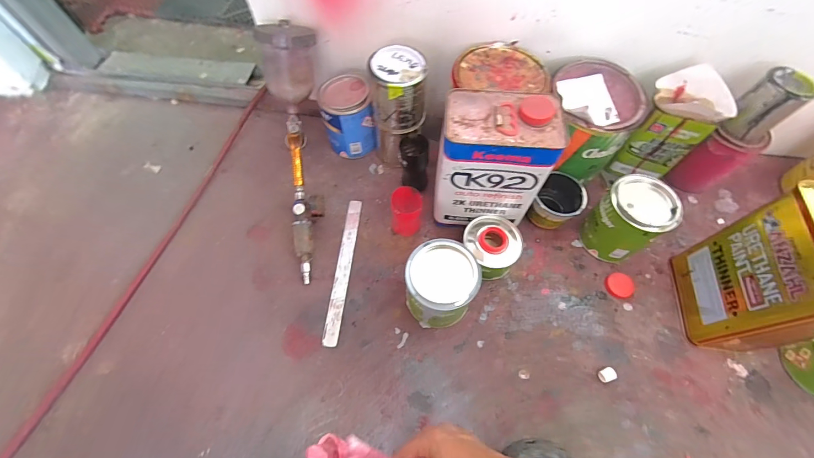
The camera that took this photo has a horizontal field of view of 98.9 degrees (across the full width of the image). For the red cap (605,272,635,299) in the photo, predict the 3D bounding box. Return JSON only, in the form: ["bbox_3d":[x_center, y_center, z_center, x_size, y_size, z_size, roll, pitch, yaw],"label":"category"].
[{"bbox_3d":[0.385,0.101,0.629,0.046,0.009,0.047,0,63,0],"label":"red cap"}]

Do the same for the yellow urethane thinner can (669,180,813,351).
[{"bbox_3d":[0.530,0.075,0.505,0.107,0.247,0.160,9,63,5],"label":"yellow urethane thinner can"}]

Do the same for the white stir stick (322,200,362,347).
[{"bbox_3d":[-0.117,0.069,0.649,0.027,0.004,0.284,4,63,3],"label":"white stir stick"}]

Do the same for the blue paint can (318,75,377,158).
[{"bbox_3d":[-0.120,-0.229,0.728,0.095,0.133,0.100,0,63,0],"label":"blue paint can"}]

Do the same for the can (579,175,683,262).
[{"bbox_3d":[0.384,-0.015,0.612,0.097,0.142,0.101,0,63,0],"label":"can"}]

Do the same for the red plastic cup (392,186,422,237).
[{"bbox_3d":[0.000,-0.024,0.643,0.052,0.101,0.062,3,63,2],"label":"red plastic cup"}]

